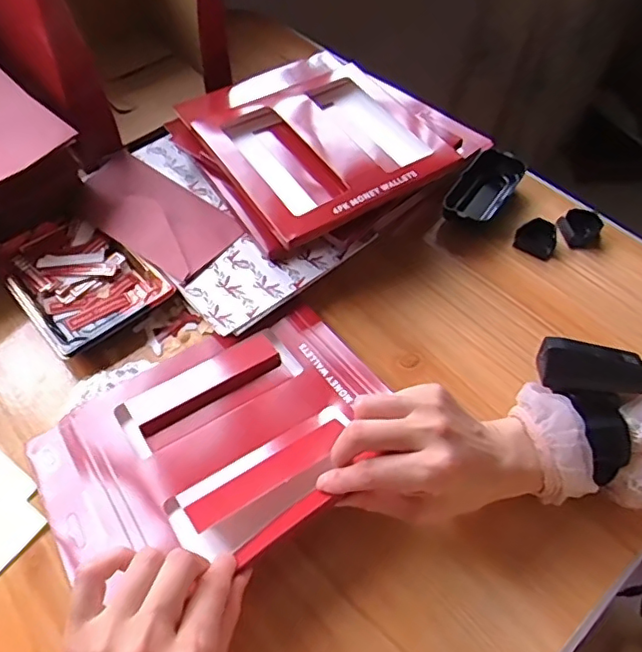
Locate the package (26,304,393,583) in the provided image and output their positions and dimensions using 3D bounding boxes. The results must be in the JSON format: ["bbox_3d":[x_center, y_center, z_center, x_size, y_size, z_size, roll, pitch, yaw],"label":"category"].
[{"bbox_3d":[-0.072,0.083,0.430,0.256,0.028,0.177,-28,50,-20],"label":"package"}]

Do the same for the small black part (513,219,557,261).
[{"bbox_3d":[0.218,-0.090,0.577,0.039,0.018,0.040,25,59,16],"label":"small black part"}]

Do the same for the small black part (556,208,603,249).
[{"bbox_3d":[0.265,-0.101,0.584,0.043,0.015,0.037,-18,57,-13],"label":"small black part"}]

